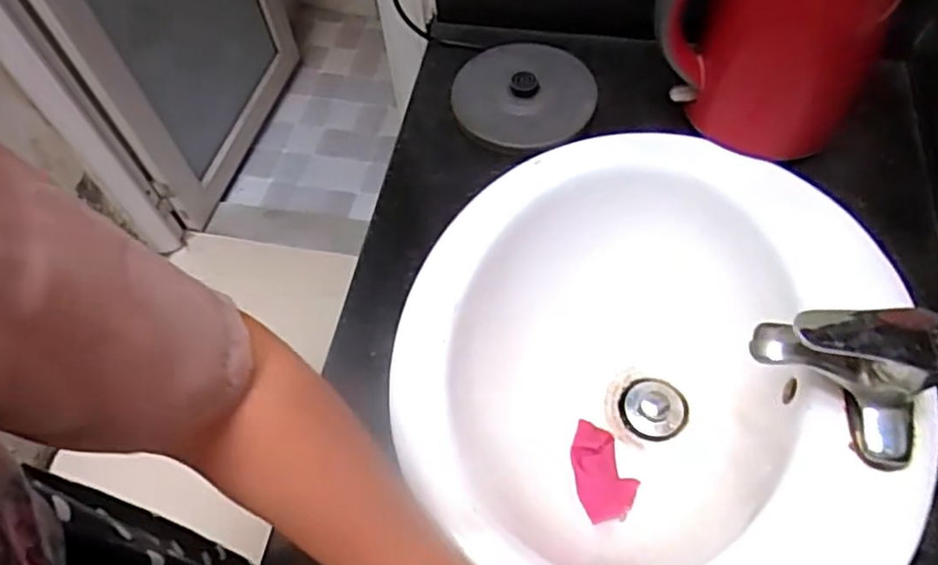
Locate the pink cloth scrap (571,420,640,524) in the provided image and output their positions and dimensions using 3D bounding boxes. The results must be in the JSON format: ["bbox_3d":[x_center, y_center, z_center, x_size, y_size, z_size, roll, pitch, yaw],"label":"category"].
[{"bbox_3d":[0.123,0.178,0.643,0.060,0.004,0.096,-11,50,-21],"label":"pink cloth scrap"}]

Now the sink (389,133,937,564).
[{"bbox_3d":[0.156,0.089,0.634,0.430,0.140,0.457,13,62,9],"label":"sink"}]

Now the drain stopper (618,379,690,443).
[{"bbox_3d":[0.190,0.130,0.691,0.067,0.017,0.063,10,60,10],"label":"drain stopper"}]

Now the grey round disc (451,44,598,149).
[{"bbox_3d":[0.062,-0.211,0.740,0.149,0.036,0.148,-2,59,3],"label":"grey round disc"}]

